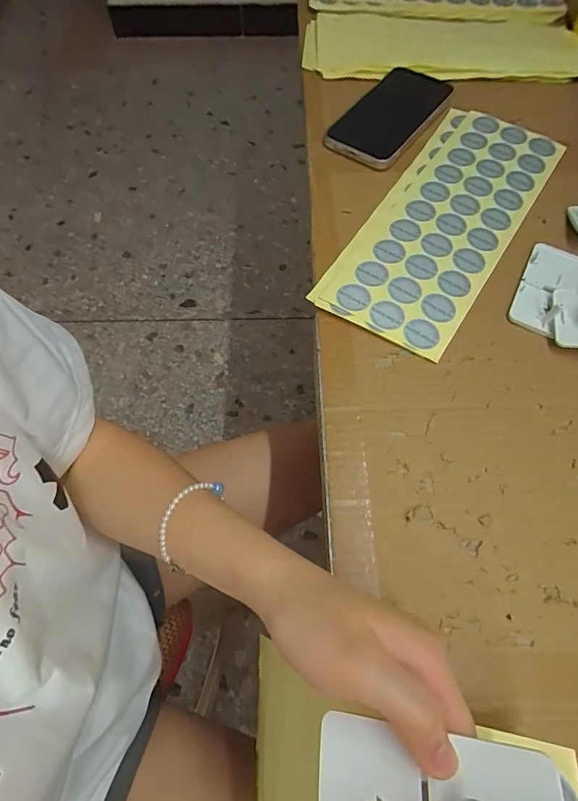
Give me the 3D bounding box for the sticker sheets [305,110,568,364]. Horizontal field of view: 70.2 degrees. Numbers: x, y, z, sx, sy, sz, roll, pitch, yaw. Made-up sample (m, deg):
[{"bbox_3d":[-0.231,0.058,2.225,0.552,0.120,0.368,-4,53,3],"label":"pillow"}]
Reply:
[{"bbox_3d":[0.139,-0.160,0.358,0.111,0.005,0.287,31,68,12],"label":"sticker sheets"}]

